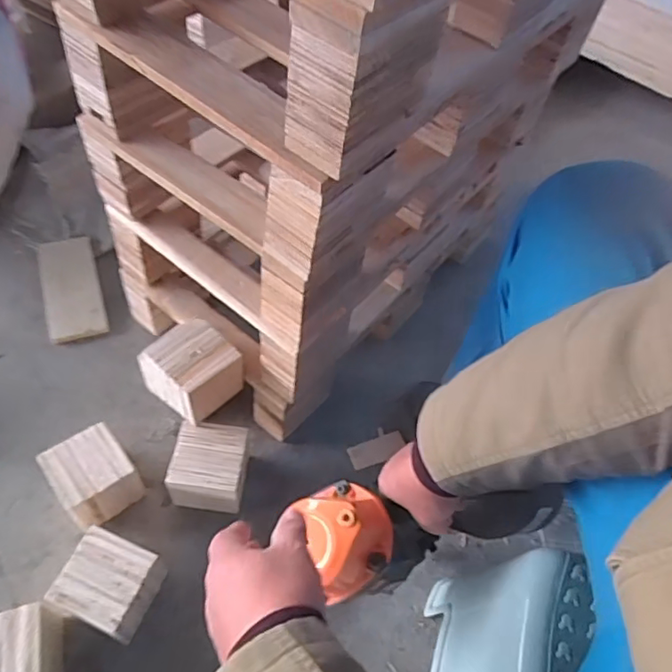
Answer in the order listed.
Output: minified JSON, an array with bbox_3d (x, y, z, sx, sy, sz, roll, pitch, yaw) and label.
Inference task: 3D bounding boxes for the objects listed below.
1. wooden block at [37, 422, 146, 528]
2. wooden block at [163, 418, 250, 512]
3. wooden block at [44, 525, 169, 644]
[{"bbox_3d":[-0.328,0.191,0.764,0.091,0.085,0.101,-34,64,-24],"label":"wooden block"},{"bbox_3d":[-0.175,0.186,0.793,0.095,0.092,0.095,7,56,1],"label":"wooden block"},{"bbox_3d":[-0.274,0.306,0.688,0.097,0.085,0.094,20,55,8],"label":"wooden block"}]

